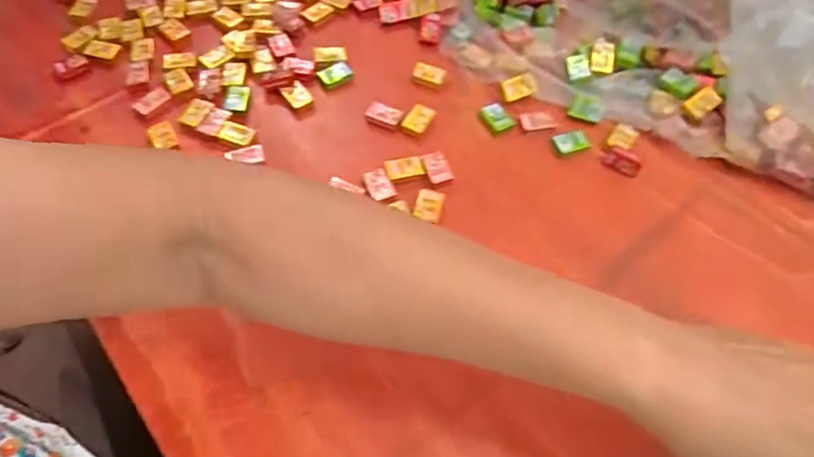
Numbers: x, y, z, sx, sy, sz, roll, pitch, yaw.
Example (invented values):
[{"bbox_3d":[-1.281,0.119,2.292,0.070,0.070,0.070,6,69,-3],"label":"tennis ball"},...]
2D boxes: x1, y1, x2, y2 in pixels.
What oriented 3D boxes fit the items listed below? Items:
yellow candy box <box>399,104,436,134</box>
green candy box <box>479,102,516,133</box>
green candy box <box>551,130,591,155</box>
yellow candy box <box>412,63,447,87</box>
[{"bbox_3d":[0.009,-0.084,0.408,0.018,0.010,0.025,24,63,12],"label":"yellow candy box"},{"bbox_3d":[0.070,-0.086,0.412,0.018,0.009,0.025,-31,65,-17],"label":"green candy box"},{"bbox_3d":[0.124,-0.065,0.399,0.027,0.010,0.014,-12,61,-8],"label":"green candy box"},{"bbox_3d":[0.018,-0.125,0.430,0.025,0.007,0.016,25,63,12],"label":"yellow candy box"}]

